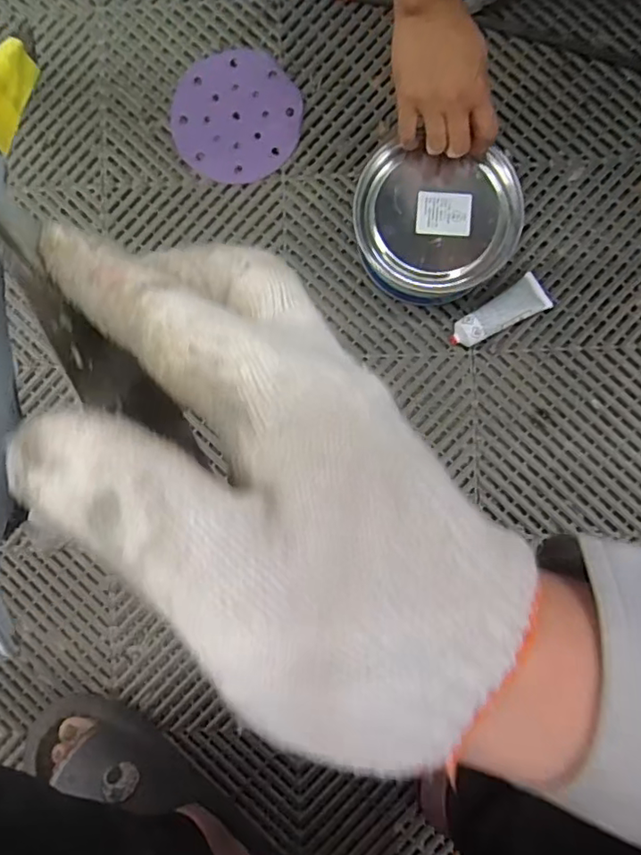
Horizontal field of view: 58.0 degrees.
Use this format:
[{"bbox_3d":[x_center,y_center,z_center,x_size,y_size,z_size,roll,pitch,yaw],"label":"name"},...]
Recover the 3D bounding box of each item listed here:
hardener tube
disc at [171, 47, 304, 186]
[{"bbox_3d":[0.188,-0.119,0.609,0.109,0.028,0.040,-31,88,1],"label":"hardener tube"},{"bbox_3d":[-0.090,-0.336,0.625,0.136,0.005,0.135,1,96,5],"label":"disc"}]

